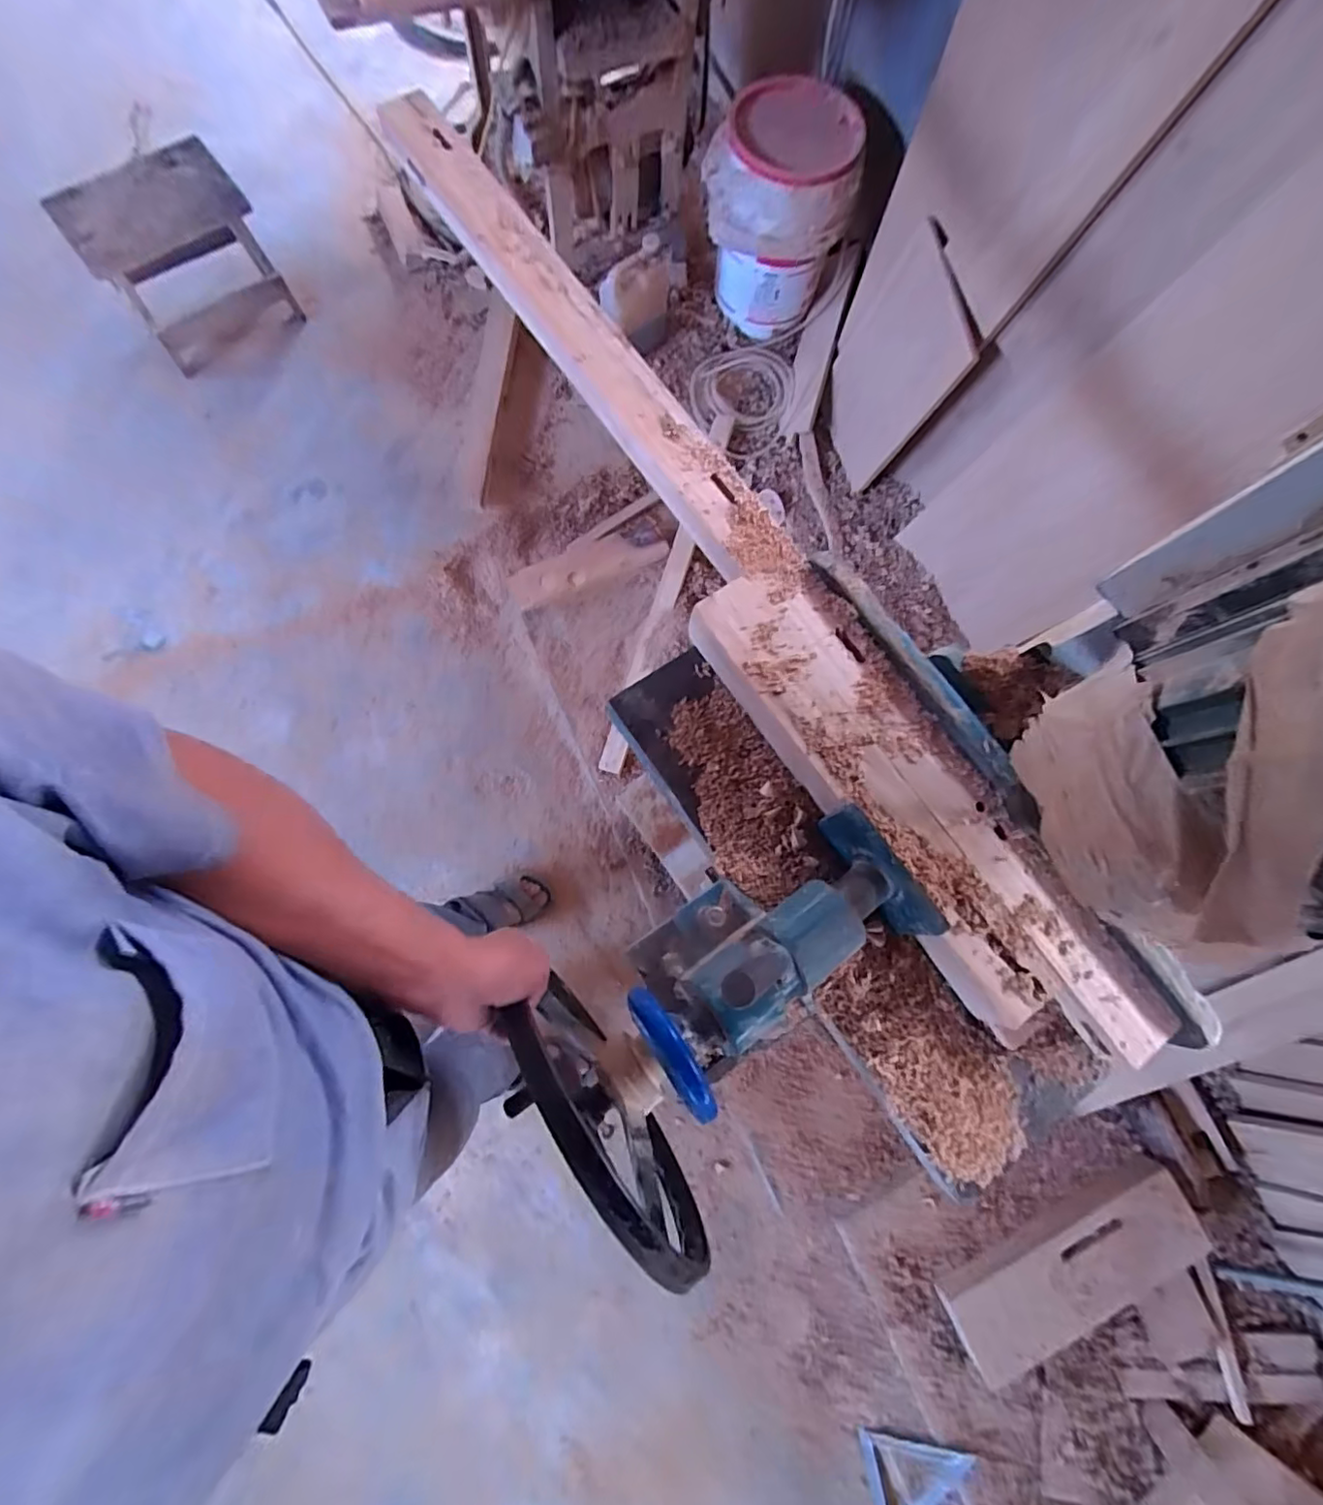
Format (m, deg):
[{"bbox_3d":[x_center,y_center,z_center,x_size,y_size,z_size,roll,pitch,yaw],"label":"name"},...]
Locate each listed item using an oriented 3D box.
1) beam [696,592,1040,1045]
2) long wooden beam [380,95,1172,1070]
[{"bbox_3d":[0.174,0.046,0.508,0.073,0.057,0.457,-32,82,-10],"label":"beam"},{"bbox_3d":[0.047,-0.251,0.565,0.090,0.038,1.181,-33,82,-10],"label":"long wooden beam"}]

